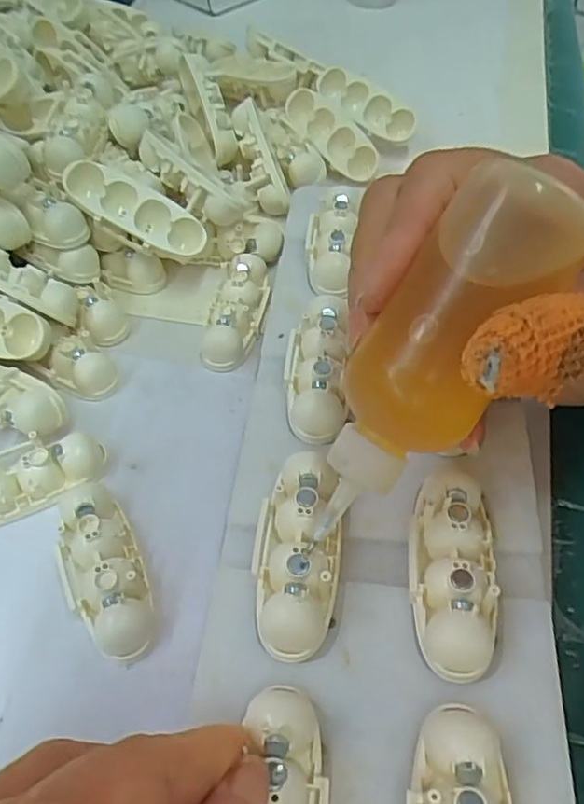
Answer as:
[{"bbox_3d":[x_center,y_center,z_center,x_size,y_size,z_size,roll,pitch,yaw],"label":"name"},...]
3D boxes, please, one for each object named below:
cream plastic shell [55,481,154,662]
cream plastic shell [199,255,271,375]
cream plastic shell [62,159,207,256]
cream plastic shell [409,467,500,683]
[{"bbox_3d":[-0.063,0.054,0.210,0.024,0.014,0.061,-22,55,-14],"label":"cream plastic shell"},{"bbox_3d":[-0.024,-0.042,0.281,0.023,0.016,0.060,8,53,8],"label":"cream plastic shell"},{"bbox_3d":[-0.069,-0.083,0.280,0.064,0.016,0.023,29,59,-7],"label":"cream plastic shell"},{"bbox_3d":[0.046,0.047,0.184,0.023,0.016,0.059,7,53,8],"label":"cream plastic shell"}]

